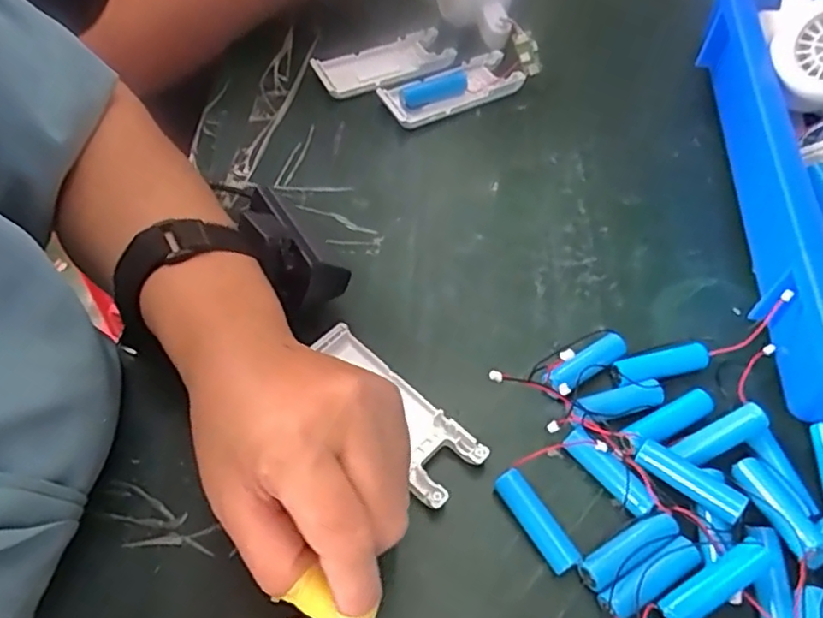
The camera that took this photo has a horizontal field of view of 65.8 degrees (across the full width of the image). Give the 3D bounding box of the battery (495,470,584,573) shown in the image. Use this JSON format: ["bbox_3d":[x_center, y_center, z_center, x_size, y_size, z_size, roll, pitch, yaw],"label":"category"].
[{"bbox_3d":[0.057,0.099,0.296,0.014,0.017,0.049,-28,61,-18],"label":"battery"}]

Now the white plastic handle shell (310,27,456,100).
[{"bbox_3d":[-0.020,-0.184,0.482,0.101,0.014,0.047,-21,59,-15],"label":"white plastic handle shell"}]

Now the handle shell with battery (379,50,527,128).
[{"bbox_3d":[0.030,-0.160,0.469,0.101,0.016,0.039,-21,59,-14],"label":"handle shell with battery"}]

